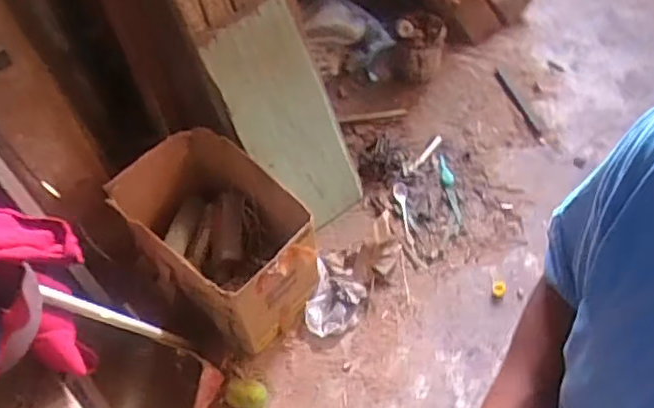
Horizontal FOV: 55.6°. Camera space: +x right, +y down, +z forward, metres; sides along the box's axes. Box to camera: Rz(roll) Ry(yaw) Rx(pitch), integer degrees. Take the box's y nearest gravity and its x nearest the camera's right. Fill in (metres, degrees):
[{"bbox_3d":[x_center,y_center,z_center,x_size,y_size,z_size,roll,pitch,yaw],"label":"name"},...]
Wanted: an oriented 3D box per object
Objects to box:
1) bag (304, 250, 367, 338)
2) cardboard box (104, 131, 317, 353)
[{"bbox_3d":[0.038,0.224,1.594,0.154,0.061,0.237,10,57,8],"label":"bag"},{"bbox_3d":[-0.238,0.085,1.509,0.439,0.339,0.327,31,63,22],"label":"cardboard box"}]

